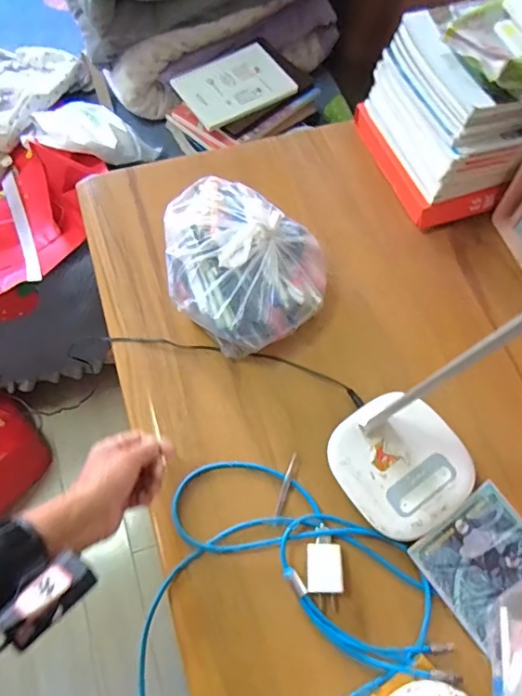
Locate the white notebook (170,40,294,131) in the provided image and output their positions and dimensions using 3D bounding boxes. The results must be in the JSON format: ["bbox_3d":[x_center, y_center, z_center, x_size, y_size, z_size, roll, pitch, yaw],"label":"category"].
[{"bbox_3d":[-0.049,-0.514,1.023,0.210,0.014,0.148,-34,78,-18],"label":"white notebook"}]

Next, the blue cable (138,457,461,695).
[{"bbox_3d":[0.003,0.259,0.565,0.317,0.046,0.293,1,64,-1],"label":"blue cable"}]

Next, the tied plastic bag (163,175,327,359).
[{"bbox_3d":[-0.032,-0.116,0.673,0.192,0.124,0.235,-39,71,-18],"label":"tied plastic bag"}]

